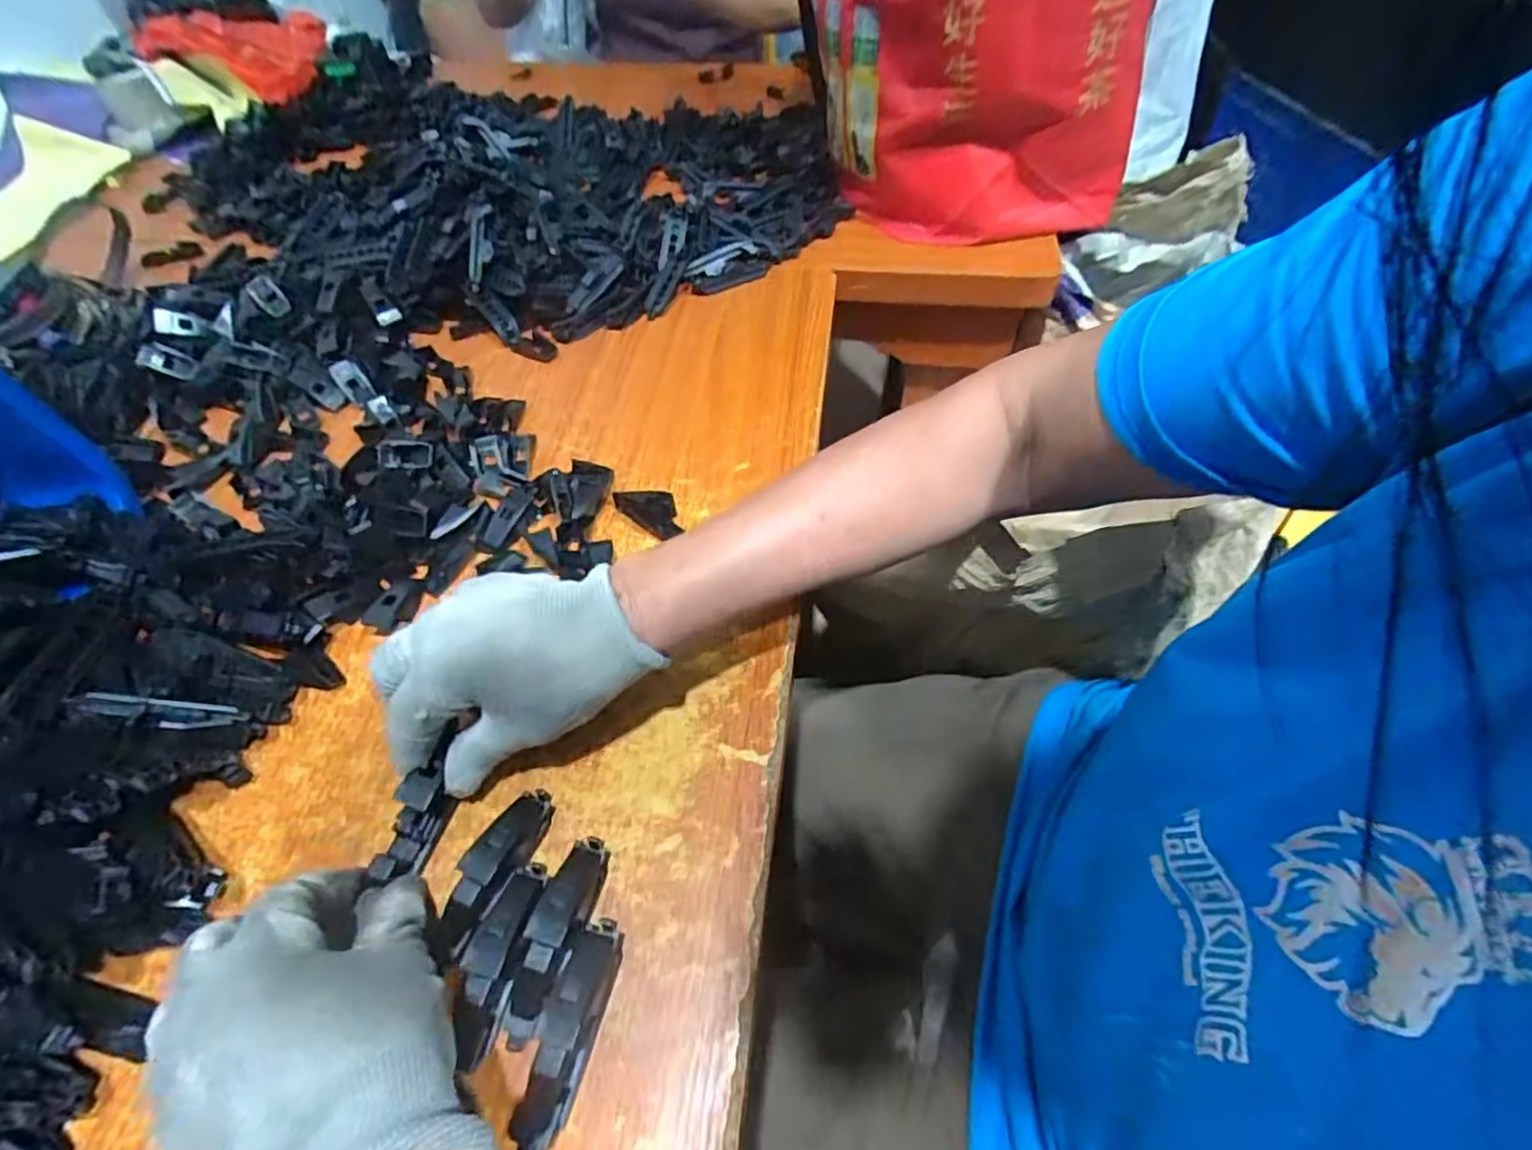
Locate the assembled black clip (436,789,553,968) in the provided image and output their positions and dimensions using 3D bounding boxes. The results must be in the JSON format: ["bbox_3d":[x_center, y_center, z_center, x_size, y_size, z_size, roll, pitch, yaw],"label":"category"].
[{"bbox_3d":[-0.125,0.134,0.307,0.021,0.021,0.076,22,58,16],"label":"assembled black clip"}]

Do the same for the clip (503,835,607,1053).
[{"bbox_3d":[-0.091,0.156,0.291,0.020,0.020,0.082,12,56,9],"label":"clip"}]

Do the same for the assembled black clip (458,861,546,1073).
[{"bbox_3d":[-0.115,0.161,0.285,0.023,0.017,0.075,9,55,8],"label":"assembled black clip"}]

